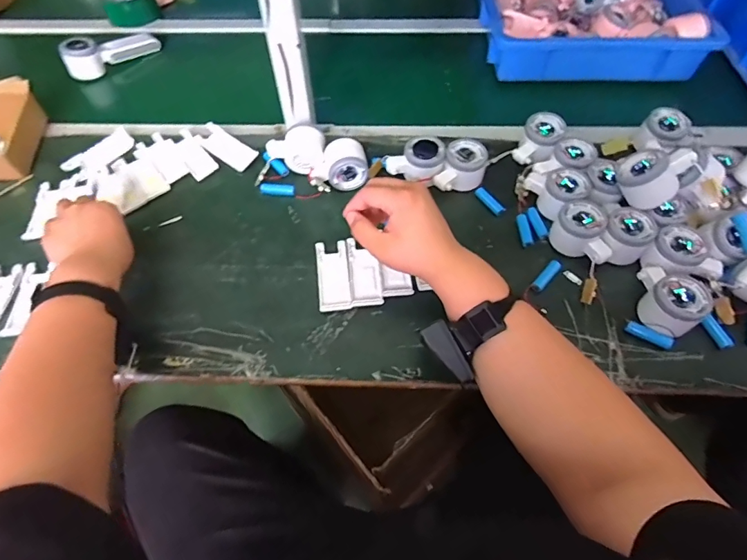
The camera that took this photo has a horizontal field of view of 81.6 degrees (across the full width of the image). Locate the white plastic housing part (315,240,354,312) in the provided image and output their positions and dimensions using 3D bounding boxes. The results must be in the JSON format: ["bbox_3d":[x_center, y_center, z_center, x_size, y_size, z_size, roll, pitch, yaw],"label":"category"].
[{"bbox_3d":[-0.052,-0.004,0.564,0.041,0.011,0.102,-7,58,-4],"label":"white plastic housing part"}]

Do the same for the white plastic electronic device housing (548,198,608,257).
[{"bbox_3d":[0.269,-0.069,0.573,0.060,0.047,0.062,31,63,19],"label":"white plastic electronic device housing"}]

